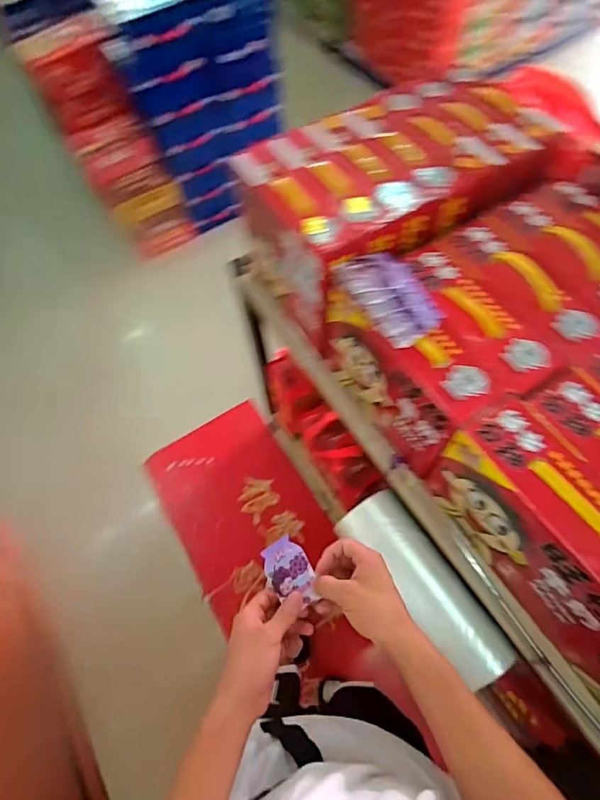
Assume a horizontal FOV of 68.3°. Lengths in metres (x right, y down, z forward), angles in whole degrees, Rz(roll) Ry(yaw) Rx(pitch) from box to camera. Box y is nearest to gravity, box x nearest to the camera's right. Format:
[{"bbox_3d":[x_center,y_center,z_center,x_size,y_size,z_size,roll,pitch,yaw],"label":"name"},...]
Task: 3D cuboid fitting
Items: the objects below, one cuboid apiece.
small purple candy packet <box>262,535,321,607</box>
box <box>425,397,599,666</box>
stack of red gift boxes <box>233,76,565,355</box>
[{"bbox_3d":[-0.012,0.204,0.523,0.051,0.013,0.078,-29,65,-11],"label":"small purple candy packet"},{"bbox_3d":[0.315,0.164,0.584,0.100,0.199,0.280,-32,65,-13],"label":"box"},{"bbox_3d":[0.163,-0.354,0.797,0.486,0.225,0.268,-31,65,-12],"label":"stack of red gift boxes"}]

